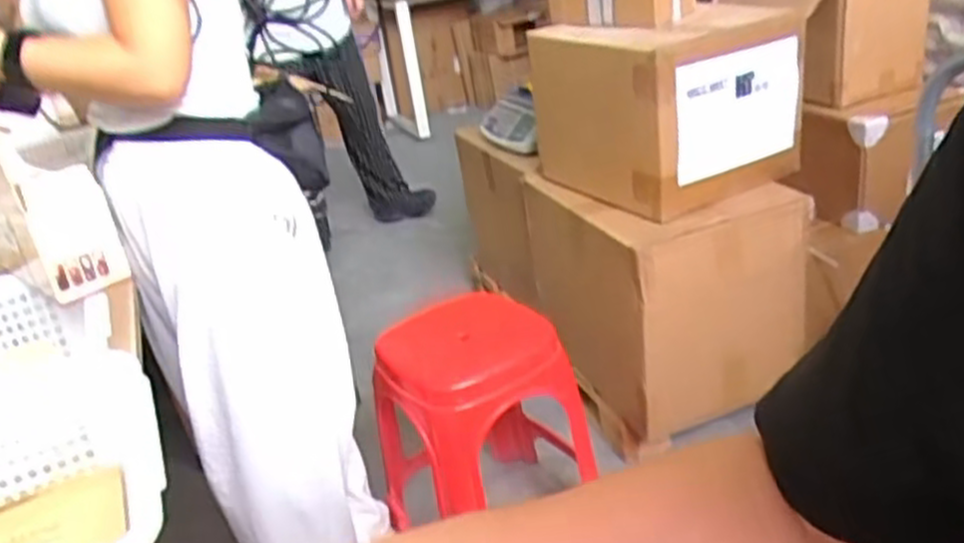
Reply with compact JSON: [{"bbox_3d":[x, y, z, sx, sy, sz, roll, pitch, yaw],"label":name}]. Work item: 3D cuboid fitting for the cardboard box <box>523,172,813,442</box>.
[{"bbox_3d":[0.373,-0.009,1.704,0.404,0.451,0.566,-17,26,-15],"label":"cardboard box"}]

